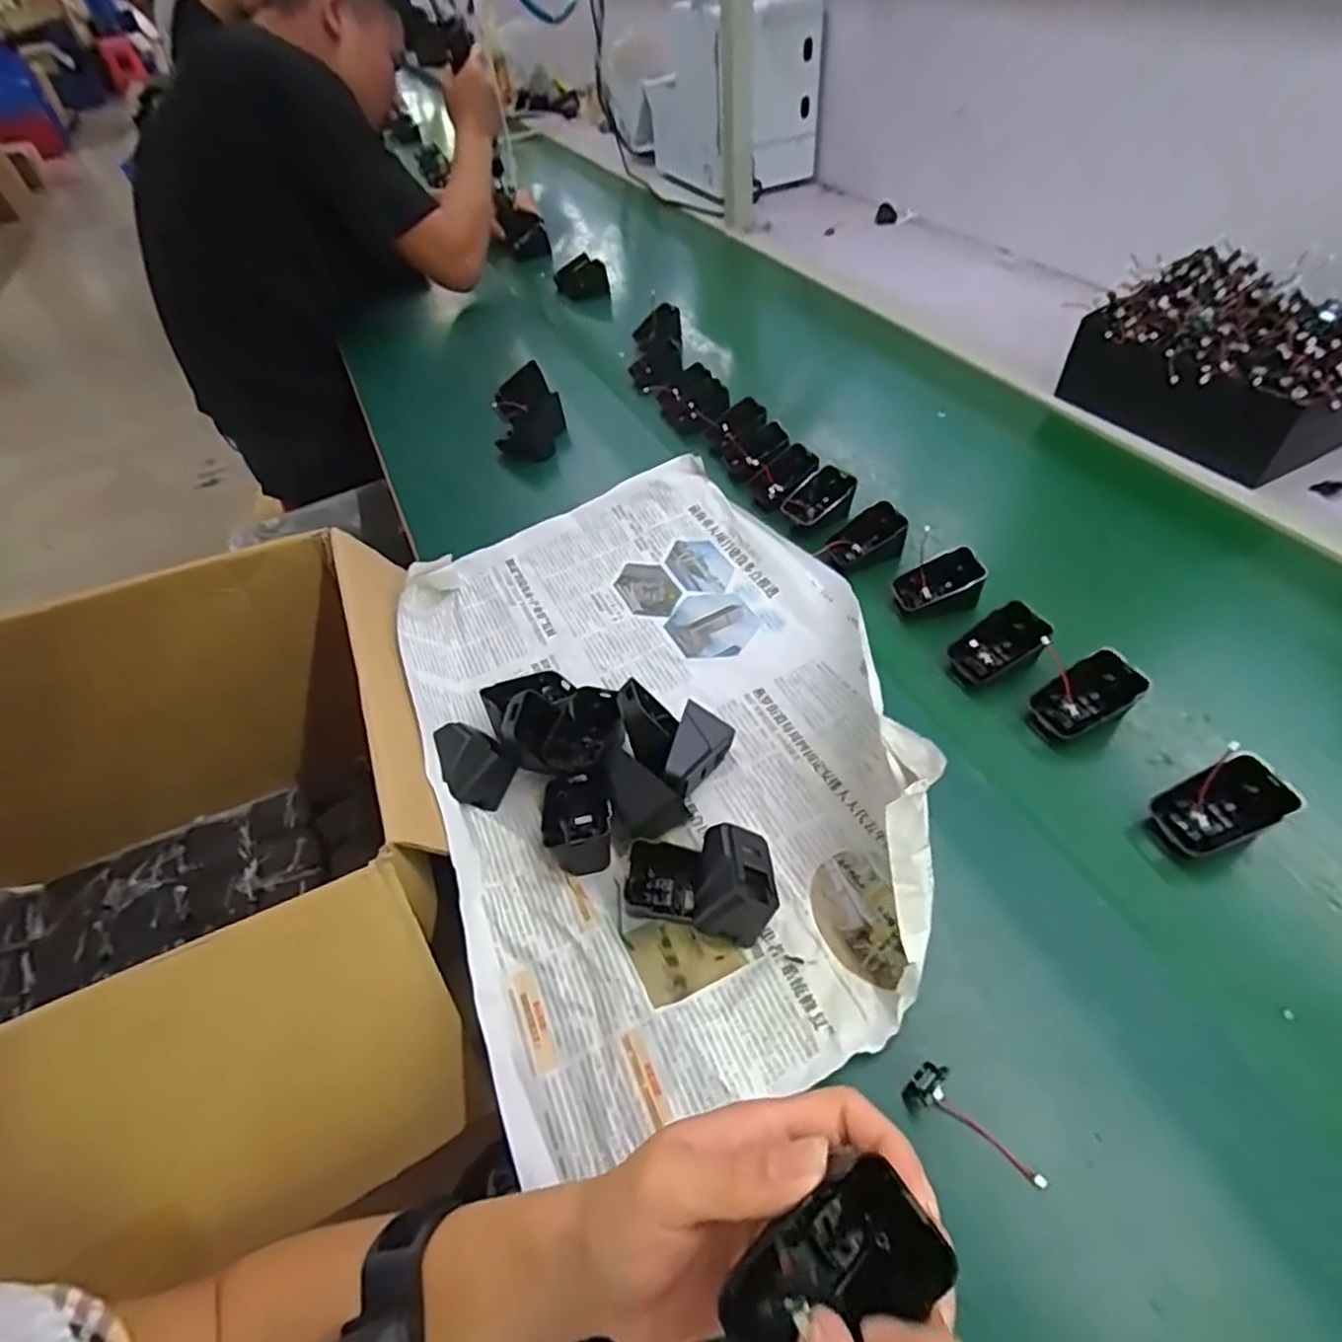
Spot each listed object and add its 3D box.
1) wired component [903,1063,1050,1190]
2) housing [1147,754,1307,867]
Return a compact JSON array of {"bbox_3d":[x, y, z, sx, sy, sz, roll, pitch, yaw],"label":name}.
[{"bbox_3d":[0.151,0.220,0.339,0.067,0.015,0.023,23,56,24],"label":"wired component"},{"bbox_3d":[0.335,0.085,0.424,0.073,0.018,0.043,-35,53,13],"label":"housing"}]

